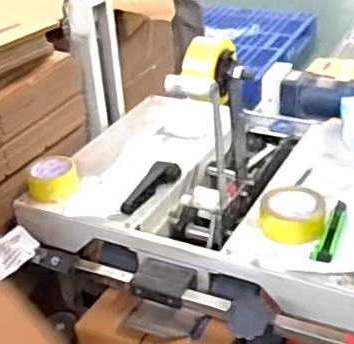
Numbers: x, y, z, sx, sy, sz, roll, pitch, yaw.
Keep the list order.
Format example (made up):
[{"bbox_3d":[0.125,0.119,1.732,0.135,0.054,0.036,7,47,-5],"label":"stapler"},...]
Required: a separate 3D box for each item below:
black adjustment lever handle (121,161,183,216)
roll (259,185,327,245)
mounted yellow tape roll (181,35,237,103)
[{"bbox_3d":[-0.049,0.028,1.211,0.051,0.030,0.171,10,34,22],"label":"black adjustment lever handle"},{"bbox_3d":[0.203,0.073,1.086,0.109,0.045,0.132,4,33,14],"label":"roll"},{"bbox_3d":[0.053,-0.172,1.056,0.067,0.105,0.096,13,35,26],"label":"mounted yellow tape roll"}]

